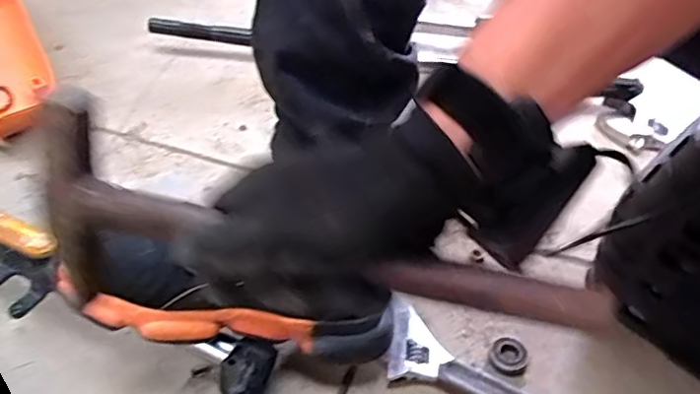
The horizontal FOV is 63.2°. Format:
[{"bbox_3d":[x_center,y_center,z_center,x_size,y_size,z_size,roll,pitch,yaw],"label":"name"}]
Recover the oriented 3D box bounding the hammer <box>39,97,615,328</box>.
[{"bbox_3d":[-0.018,0.029,0.274,0.275,0.100,0.038,11,44,5],"label":"hammer"}]

